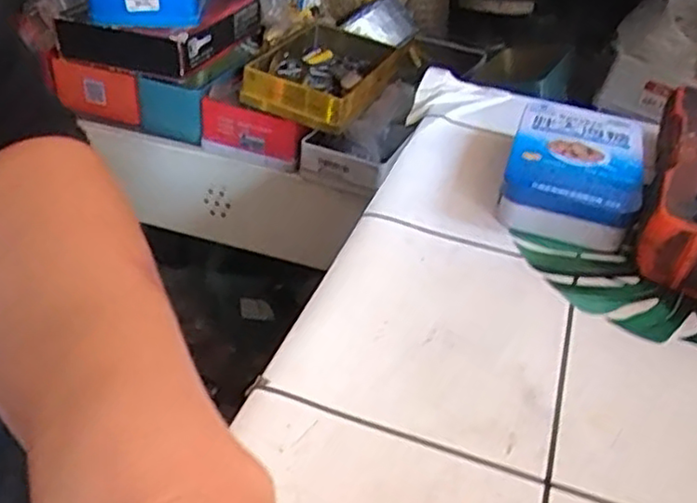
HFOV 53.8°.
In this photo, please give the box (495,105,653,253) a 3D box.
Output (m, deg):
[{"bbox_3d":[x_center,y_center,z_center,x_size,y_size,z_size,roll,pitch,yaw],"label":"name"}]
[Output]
[{"bbox_3d":[0.118,-0.043,0.359,0.064,0.029,0.104,15,38,15],"label":"box"}]

